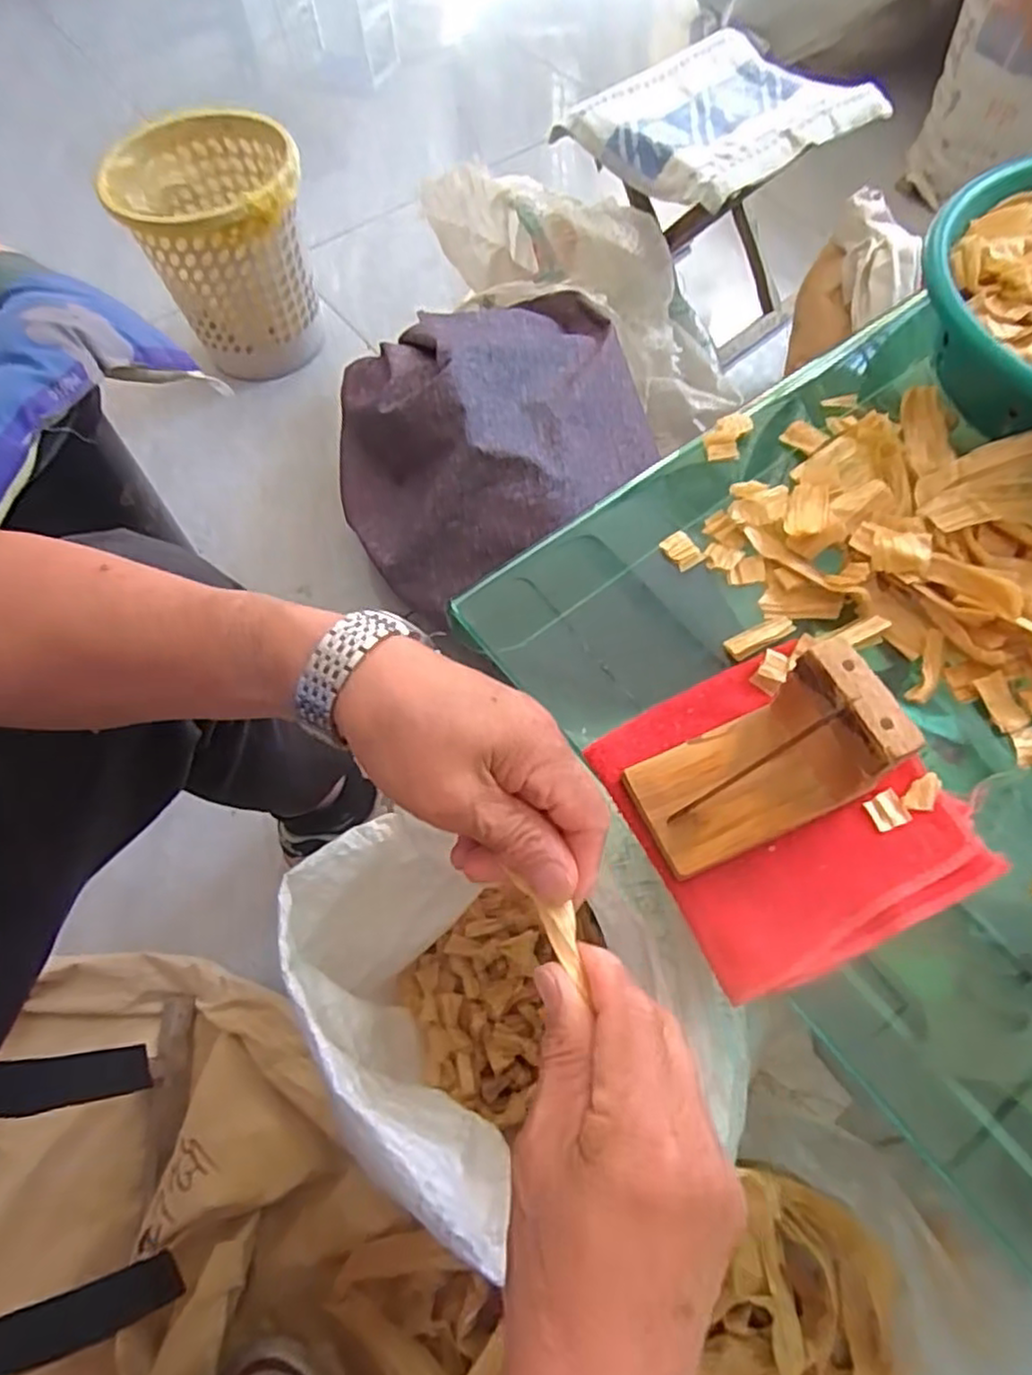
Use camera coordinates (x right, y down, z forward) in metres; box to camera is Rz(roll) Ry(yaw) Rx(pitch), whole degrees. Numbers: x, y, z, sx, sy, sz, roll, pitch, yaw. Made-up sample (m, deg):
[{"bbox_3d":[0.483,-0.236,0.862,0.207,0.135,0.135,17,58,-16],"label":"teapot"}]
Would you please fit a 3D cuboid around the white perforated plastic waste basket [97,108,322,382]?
[{"bbox_3d":[-0.396,-0.599,0.991,0.216,0.274,0.227,-1,64,3],"label":"white perforated plastic waste basket"}]

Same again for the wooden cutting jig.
[{"bbox_3d":[0.112,0.035,0.329,0.104,0.070,0.060,-23,65,-7],"label":"wooden cutting jig"}]

